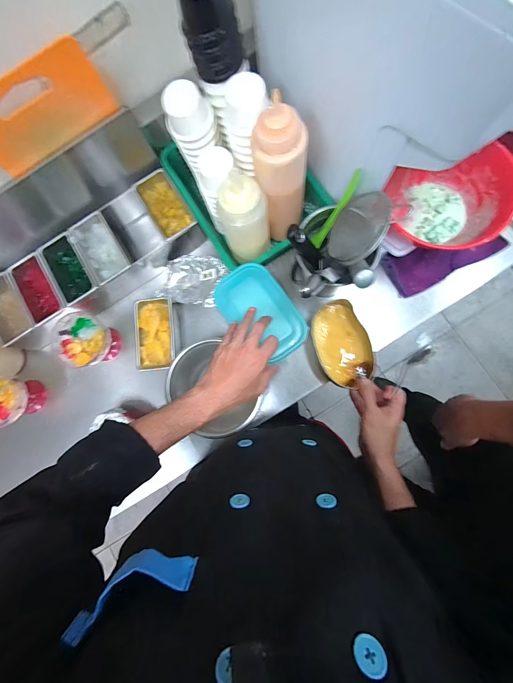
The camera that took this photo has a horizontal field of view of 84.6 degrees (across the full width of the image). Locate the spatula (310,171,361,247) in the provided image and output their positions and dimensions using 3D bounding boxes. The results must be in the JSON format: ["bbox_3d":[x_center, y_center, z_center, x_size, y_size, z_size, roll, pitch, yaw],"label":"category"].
[{"bbox_3d":[0.131,-0.213,0.460,0.018,0.016,0.125,39,130,8],"label":"spatula"}]

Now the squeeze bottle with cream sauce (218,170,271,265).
[{"bbox_3d":[-0.018,-0.197,0.469,0.078,0.158,0.071,-12,83,5],"label":"squeeze bottle with cream sauce"}]

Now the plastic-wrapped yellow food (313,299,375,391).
[{"bbox_3d":[0.162,0.004,0.538,0.095,0.039,0.163,-14,83,4],"label":"plastic-wrapped yellow food"}]

